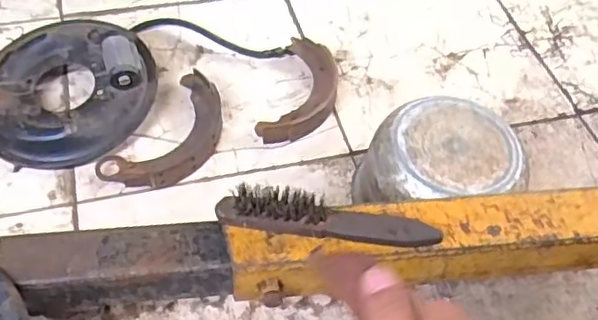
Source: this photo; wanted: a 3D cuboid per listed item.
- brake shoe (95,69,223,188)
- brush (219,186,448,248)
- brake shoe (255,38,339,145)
[{"bbox_3d":[-0.182,-0.037,0.928,0.121,0.033,0.224,26,55,13],"label":"brake shoe"},{"bbox_3d":[0.032,0.057,0.656,0.227,0.043,0.047,9,53,-3],"label":"brush"},{"bbox_3d":[0.009,-0.109,1.002,0.102,0.034,0.217,15,54,5],"label":"brake shoe"}]

